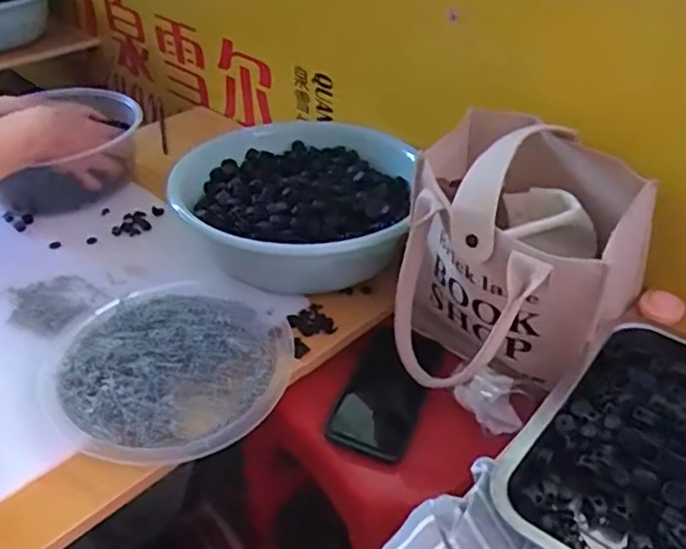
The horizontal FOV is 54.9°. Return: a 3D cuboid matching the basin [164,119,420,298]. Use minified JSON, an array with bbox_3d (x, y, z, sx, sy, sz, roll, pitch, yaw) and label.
[{"bbox_3d":[-0.043,-0.079,0.778,0.275,0.108,0.279,-1,38,1],"label":"basin"}]

